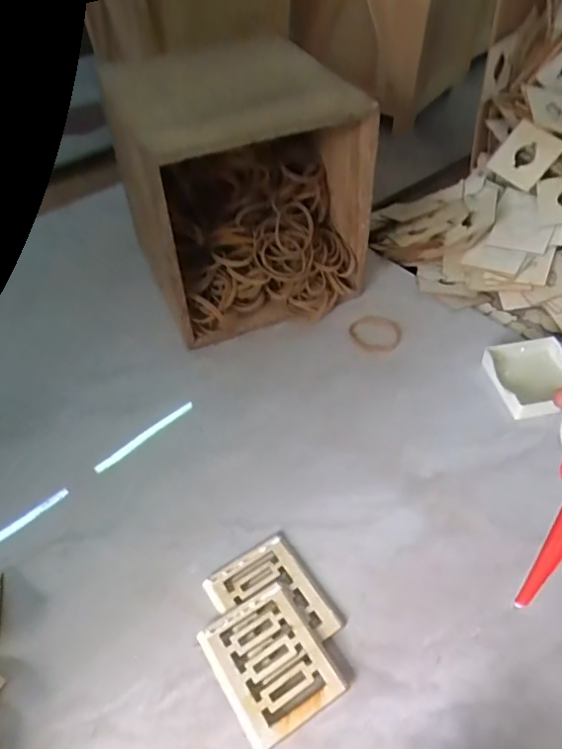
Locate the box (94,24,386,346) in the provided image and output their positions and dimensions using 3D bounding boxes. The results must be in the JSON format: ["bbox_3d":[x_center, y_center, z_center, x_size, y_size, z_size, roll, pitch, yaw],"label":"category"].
[{"bbox_3d":[-0.050,-0.206,0.598,0.207,0.207,0.260,-19,49,-15],"label":"box"}]

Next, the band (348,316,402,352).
[{"bbox_3d":[0.098,-0.044,0.576,0.053,0.004,0.047,18,50,18],"label":"band"}]

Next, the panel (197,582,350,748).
[{"bbox_3d":[-0.006,0.187,0.361,0.068,0.008,0.082,-26,51,-21],"label":"panel"}]

